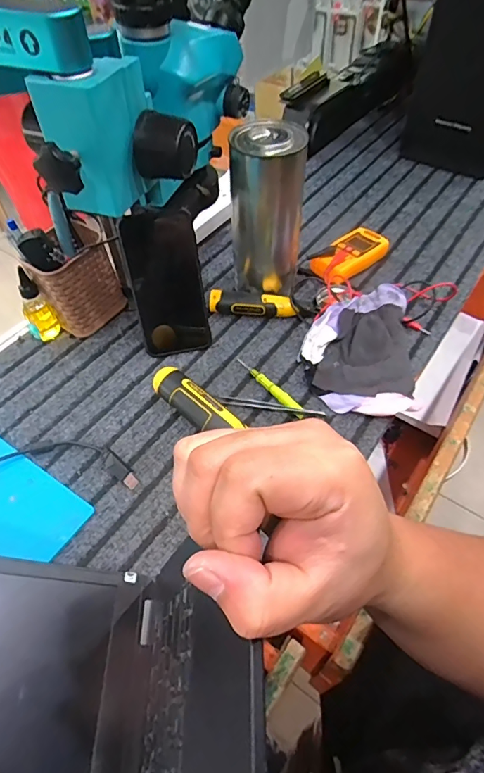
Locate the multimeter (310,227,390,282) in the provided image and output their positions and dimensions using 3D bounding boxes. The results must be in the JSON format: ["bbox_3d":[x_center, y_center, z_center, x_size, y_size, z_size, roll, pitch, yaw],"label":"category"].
[{"bbox_3d":[0.149,-0.179,0.637,0.063,0.039,0.127,36,62,26],"label":"multimeter"}]

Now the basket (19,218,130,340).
[{"bbox_3d":[-0.201,-0.129,0.559,0.097,0.105,0.080,-29,57,-19],"label":"basket"}]

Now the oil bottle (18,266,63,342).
[{"bbox_3d":[-0.248,-0.098,0.546,0.031,0.094,0.027,-29,57,-19],"label":"oil bottle"}]

